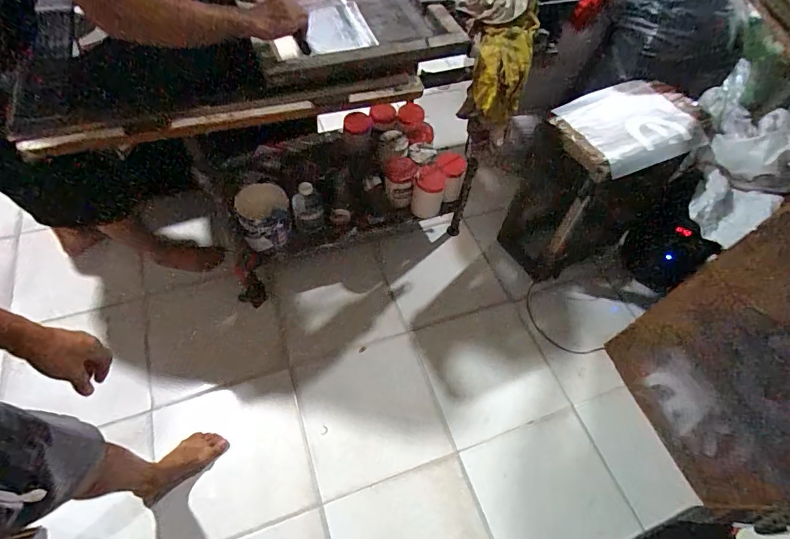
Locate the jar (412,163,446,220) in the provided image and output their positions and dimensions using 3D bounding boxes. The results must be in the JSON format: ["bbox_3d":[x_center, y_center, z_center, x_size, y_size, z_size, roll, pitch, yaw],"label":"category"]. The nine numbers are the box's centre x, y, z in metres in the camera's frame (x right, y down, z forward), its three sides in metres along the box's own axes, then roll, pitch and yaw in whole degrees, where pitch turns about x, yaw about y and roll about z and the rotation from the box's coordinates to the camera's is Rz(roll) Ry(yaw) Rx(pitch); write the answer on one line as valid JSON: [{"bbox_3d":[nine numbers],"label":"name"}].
[{"bbox_3d":[0.114,-0.263,1.462,0.109,0.159,0.097,10,58,2],"label":"jar"}]

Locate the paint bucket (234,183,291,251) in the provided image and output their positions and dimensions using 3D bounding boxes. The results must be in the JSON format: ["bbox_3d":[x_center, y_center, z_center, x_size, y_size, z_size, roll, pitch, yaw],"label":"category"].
[{"bbox_3d":[-0.395,-0.153,1.294,0.150,0.153,0.138,2,58,-3],"label":"paint bucket"}]

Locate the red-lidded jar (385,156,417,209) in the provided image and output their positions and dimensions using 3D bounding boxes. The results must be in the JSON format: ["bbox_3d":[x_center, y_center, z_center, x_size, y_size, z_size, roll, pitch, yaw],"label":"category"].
[{"bbox_3d":[0.014,-0.302,1.459,0.098,0.141,0.100,2,55,-3],"label":"red-lidded jar"}]

